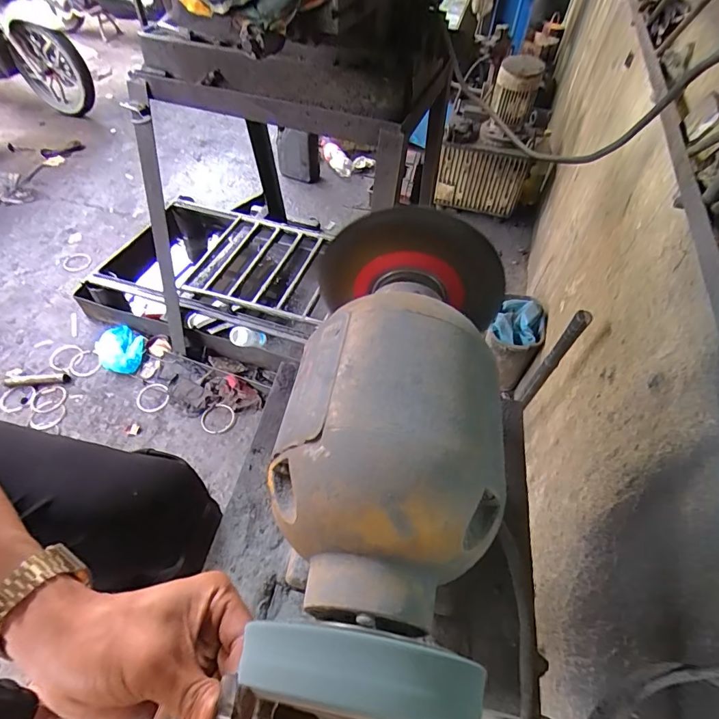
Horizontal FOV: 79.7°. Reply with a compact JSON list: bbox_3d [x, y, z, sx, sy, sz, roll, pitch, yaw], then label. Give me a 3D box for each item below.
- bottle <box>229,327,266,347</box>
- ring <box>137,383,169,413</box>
[{"bbox_3d":[-0.345,-0.064,1.347,0.052,0.159,0.060,29,95,17],"label":"bottle"},{"bbox_3d":[-0.665,0.125,1.381,0.101,0.007,0.103,-2,60,4],"label":"ring"}]

